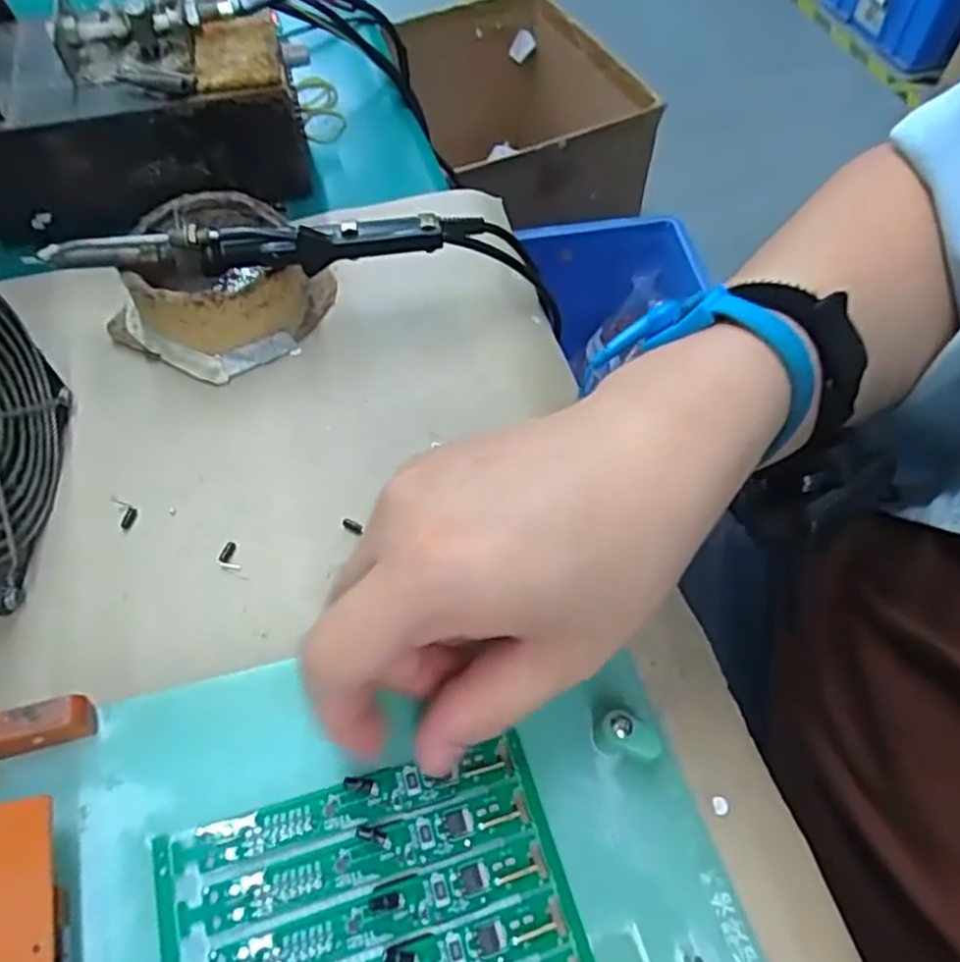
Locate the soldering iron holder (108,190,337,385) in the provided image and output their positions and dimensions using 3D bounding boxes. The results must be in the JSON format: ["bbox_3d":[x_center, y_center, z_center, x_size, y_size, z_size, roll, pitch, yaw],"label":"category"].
[{"bbox_3d":[-0.133,-0.101,0.371,0.089,0.044,0.089,0,58,0],"label":"soldering iron holder"}]

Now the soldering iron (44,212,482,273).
[{"bbox_3d":[-0.100,-0.114,0.342,0.197,0.022,0.022,-6,58,-3],"label":"soldering iron"}]

